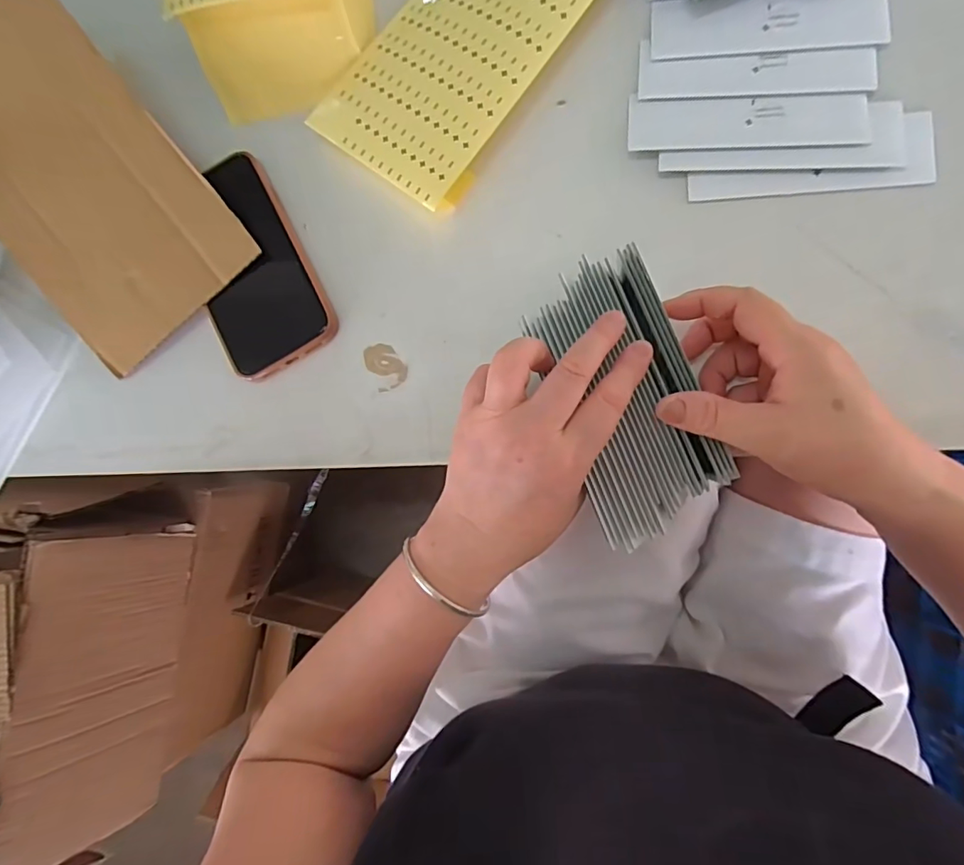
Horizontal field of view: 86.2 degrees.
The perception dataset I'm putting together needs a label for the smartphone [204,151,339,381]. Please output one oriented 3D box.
[{"bbox_3d":[-0.160,-0.111,0.352,0.077,0.017,0.141,-29,88,4],"label":"smartphone"}]

